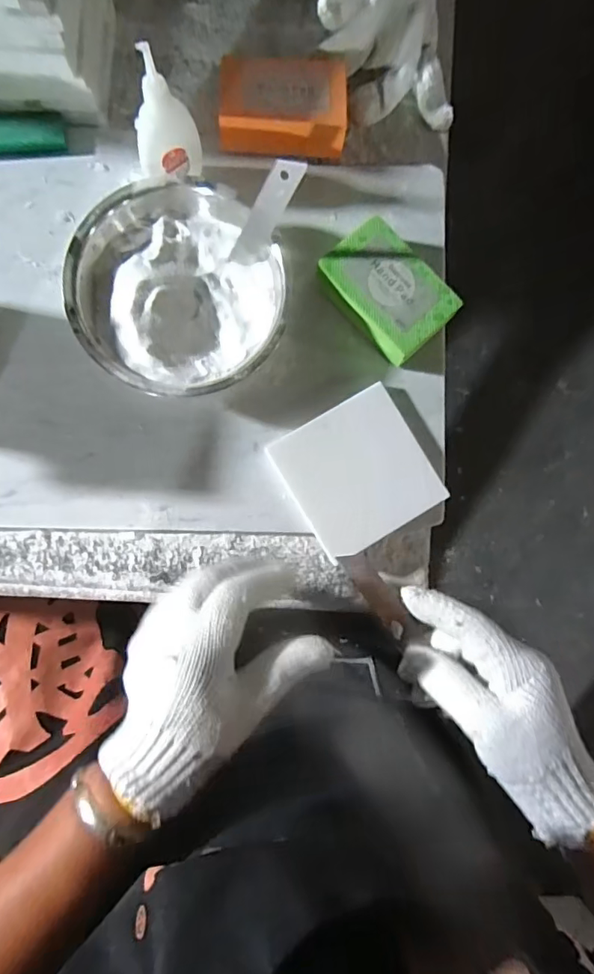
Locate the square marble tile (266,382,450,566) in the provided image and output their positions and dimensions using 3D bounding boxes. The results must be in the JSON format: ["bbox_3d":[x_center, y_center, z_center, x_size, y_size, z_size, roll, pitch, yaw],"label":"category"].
[{"bbox_3d":[0.045,-0.011,0.367,0.098,0.011,0.099,-30,90,-7],"label":"square marble tile"}]

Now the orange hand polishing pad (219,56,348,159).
[{"bbox_3d":[-0.010,-0.287,0.375,0.092,0.024,0.063,3,86,-6],"label":"orange hand polishing pad"}]

